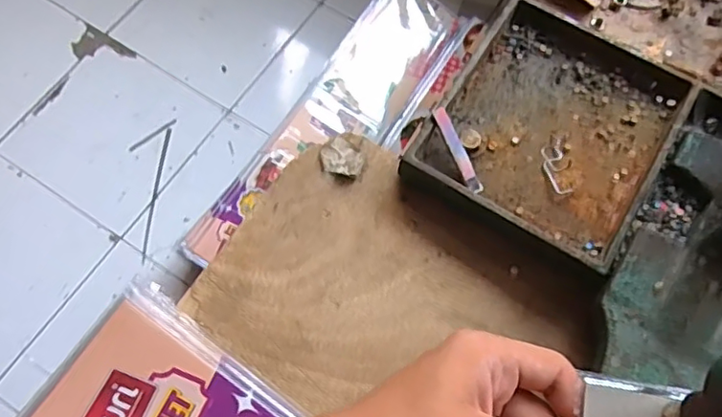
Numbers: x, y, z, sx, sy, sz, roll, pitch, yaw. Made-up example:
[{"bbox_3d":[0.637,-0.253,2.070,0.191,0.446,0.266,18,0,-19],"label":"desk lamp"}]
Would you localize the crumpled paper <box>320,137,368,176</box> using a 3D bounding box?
[{"bbox_3d":[-0.011,-0.031,0.373,0.028,0.004,0.023,33,72,11],"label":"crumpled paper"}]

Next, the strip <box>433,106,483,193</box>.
[{"bbox_3d":[0.058,-0.035,0.359,0.009,0.004,0.055,-24,86,-10],"label":"strip"}]

